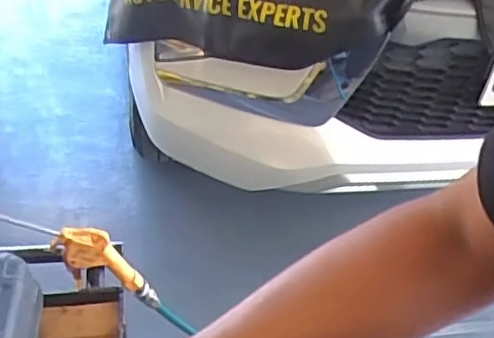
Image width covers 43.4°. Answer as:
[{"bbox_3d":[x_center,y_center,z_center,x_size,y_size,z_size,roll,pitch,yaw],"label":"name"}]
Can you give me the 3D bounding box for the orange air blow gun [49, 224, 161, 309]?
[{"bbox_3d":[-0.167,0.126,0.751,0.071,0.182,0.021,-31,45,5],"label":"orange air blow gun"}]

